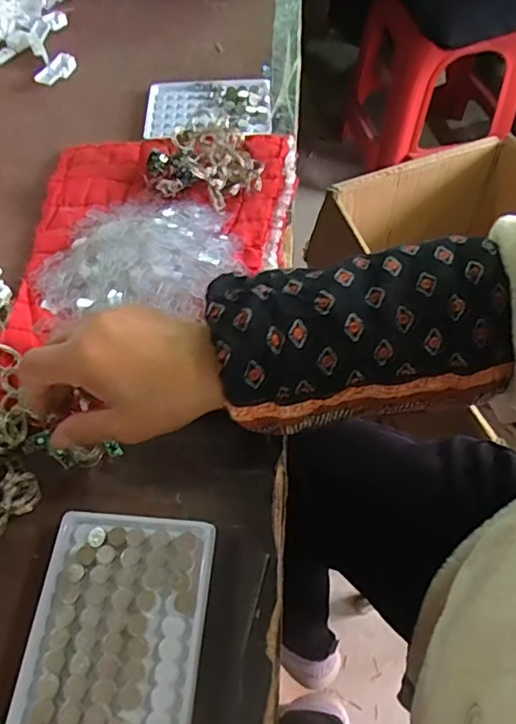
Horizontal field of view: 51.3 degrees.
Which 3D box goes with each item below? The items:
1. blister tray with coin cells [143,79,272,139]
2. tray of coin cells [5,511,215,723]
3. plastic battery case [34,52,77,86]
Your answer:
[{"bbox_3d":[-0.054,-0.272,0.569,0.131,0.010,0.092,0,58,2],"label":"blister tray with coin cells"},{"bbox_3d":[-0.083,0.156,0.309,0.099,0.017,0.129,4,59,5],"label":"tray of coin cells"},{"bbox_3d":[-0.230,-0.333,0.613,0.025,0.016,0.050,33,65,20],"label":"plastic battery case"}]

